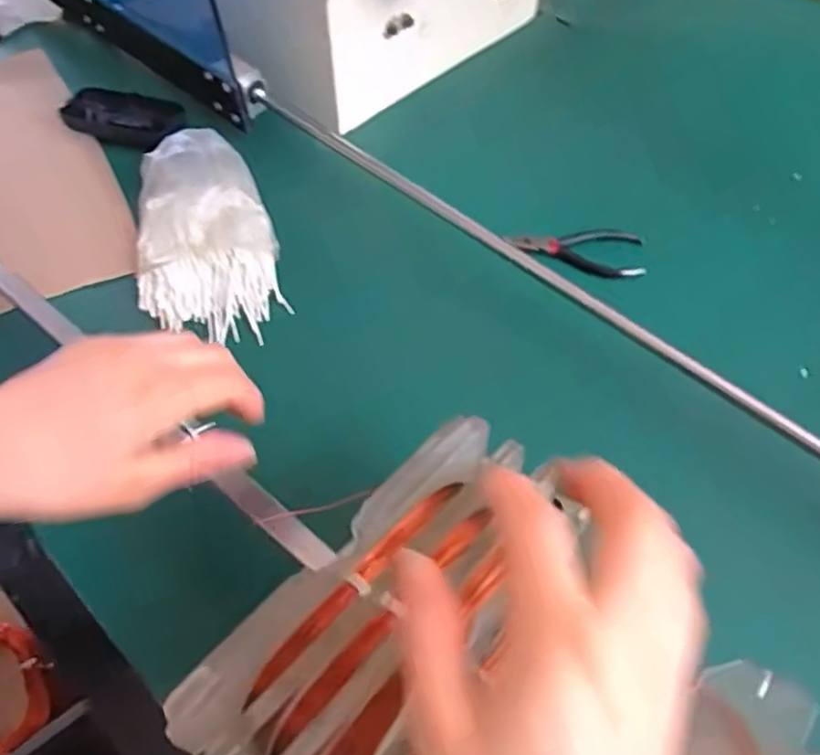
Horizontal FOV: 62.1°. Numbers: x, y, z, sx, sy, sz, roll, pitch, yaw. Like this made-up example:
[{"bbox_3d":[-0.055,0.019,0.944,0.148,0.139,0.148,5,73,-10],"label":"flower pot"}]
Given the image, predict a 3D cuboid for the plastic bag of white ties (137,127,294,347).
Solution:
[{"bbox_3d":[-0.166,-0.115,0.538,0.108,0.046,0.196,-14,57,-9],"label":"plastic bag of white ties"}]

